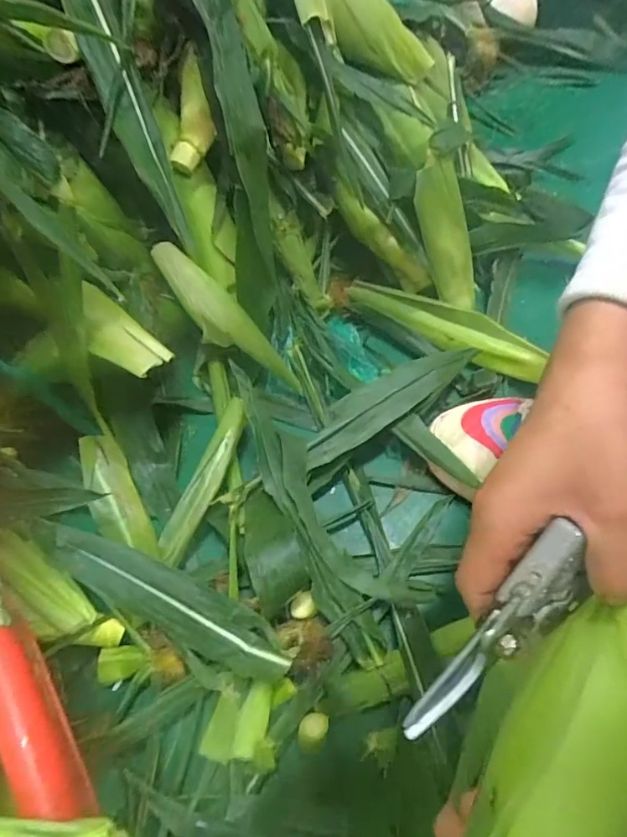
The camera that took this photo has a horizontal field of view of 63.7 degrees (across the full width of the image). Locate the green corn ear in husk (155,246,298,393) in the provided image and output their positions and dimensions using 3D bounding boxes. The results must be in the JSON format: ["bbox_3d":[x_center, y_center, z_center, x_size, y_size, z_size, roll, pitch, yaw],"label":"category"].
[{"bbox_3d":[-0.087,-0.093,0.485,0.184,0.036,0.040,44,70,-5],"label":"green corn ear in husk"}]

